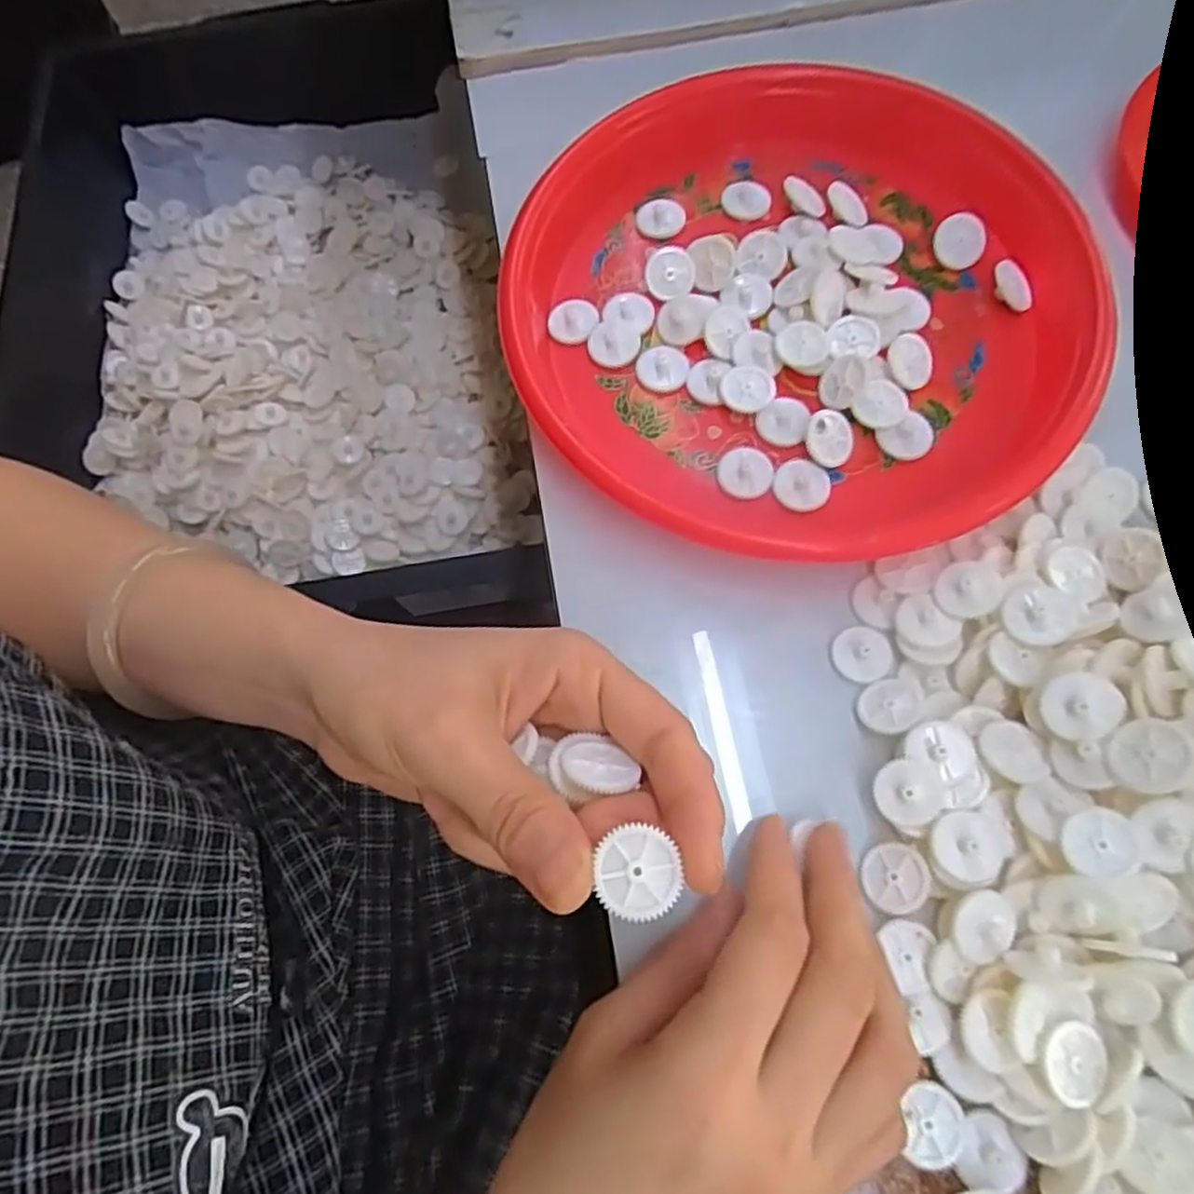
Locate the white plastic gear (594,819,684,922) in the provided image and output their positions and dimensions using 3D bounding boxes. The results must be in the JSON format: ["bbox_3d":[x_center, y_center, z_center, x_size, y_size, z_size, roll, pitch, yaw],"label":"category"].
[{"bbox_3d":[0.009,0.066,0.176,0.019,0.004,0.020,-12,72,-1],"label":"white plastic gear"}]

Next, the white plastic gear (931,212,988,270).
[{"bbox_3d":[0.159,-0.155,0.322,0.021,0.004,0.023,0,95,6],"label":"white plastic gear"}]

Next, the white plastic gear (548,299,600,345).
[{"bbox_3d":[-0.010,-0.121,0.322,0.022,0.005,0.020,-1,70,2],"label":"white plastic gear"}]

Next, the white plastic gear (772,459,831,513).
[{"bbox_3d":[0.081,-0.044,0.289,0.021,0.004,0.020,-1,72,2],"label":"white plastic gear"}]

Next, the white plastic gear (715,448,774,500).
[{"bbox_3d":[0.059,-0.050,0.294,0.022,0.004,0.021,12,73,6],"label":"white plastic gear"}]

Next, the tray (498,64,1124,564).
[{"bbox_3d":[0.079,-0.115,0.300,0.228,0.033,0.215,27,75,11],"label":"tray"}]

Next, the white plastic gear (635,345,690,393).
[{"bbox_3d":[0.028,-0.097,0.310,0.022,0.004,0.020,-2,72,2],"label":"white plastic gear"}]

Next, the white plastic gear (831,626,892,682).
[{"bbox_3d":[0.097,0.021,0.270,0.020,0.004,0.020,-1,72,2],"label":"white plastic gear"}]

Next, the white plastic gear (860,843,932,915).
[{"bbox_3d":[0.097,0.092,0.240,0.021,0.004,0.021,0,70,32],"label":"white plastic gear"}]

